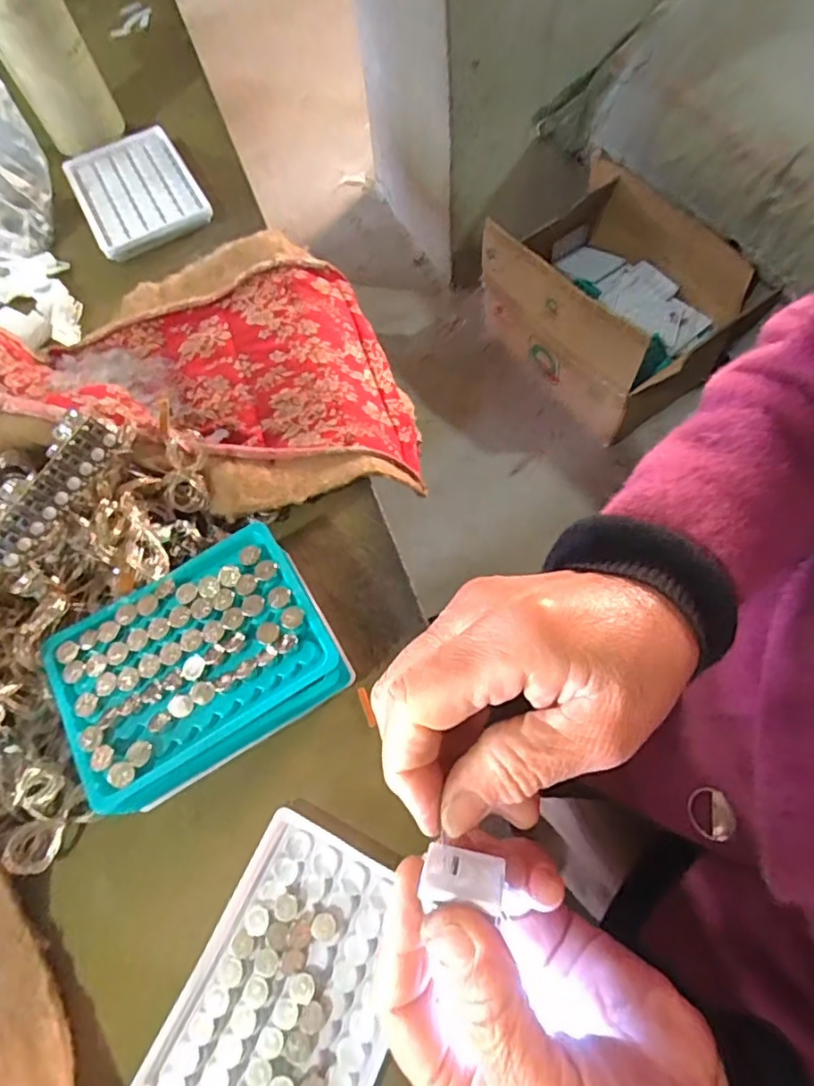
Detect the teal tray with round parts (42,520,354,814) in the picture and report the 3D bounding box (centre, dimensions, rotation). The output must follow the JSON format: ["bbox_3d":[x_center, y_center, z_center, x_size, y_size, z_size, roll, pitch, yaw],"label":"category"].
[{"bbox_3d":[-0.109,0.065,0.311,0.131,0.044,0.105,-31,66,-9],"label":"teal tray with round parts"}]

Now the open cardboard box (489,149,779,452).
[{"bbox_3d":[0.398,-0.472,1.119,0.325,0.251,0.463,-36,67,-11],"label":"open cardboard box"}]

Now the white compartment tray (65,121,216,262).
[{"bbox_3d":[-0.239,-0.311,0.512,0.096,0.011,0.144,-28,66,-8],"label":"white compartment tray"}]

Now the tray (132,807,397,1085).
[{"bbox_3d":[-0.052,0.205,0.265,0.092,0.007,0.129,22,69,15],"label":"tray"}]

